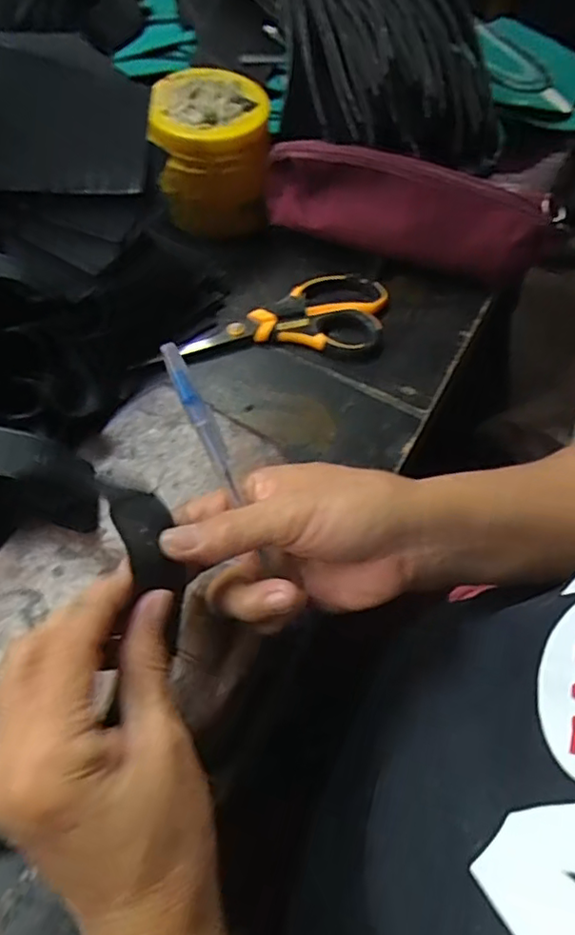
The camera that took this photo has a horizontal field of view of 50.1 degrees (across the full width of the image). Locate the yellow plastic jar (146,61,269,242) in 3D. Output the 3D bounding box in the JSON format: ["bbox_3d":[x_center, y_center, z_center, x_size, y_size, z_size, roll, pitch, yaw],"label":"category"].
[{"bbox_3d":[-0.059,-0.249,0.496,0.088,0.092,0.082,2,58,-1],"label":"yellow plastic jar"}]

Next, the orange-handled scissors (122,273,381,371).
[{"bbox_3d":[-0.012,-0.108,0.462,0.189,0.007,0.078,-12,59,-10],"label":"orange-handled scissors"}]

